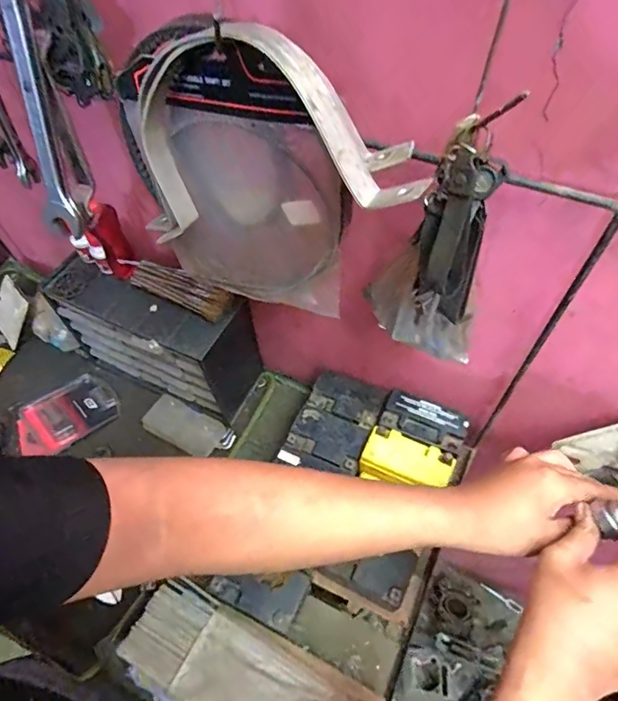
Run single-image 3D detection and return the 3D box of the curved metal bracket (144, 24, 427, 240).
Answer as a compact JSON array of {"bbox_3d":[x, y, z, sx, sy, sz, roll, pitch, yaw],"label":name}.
[{"bbox_3d":[-0.038,-0.157,0.394,0.272,0.195,0.063,17,58,13],"label":"curved metal bracket"}]

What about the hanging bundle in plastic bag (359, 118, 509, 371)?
[{"bbox_3d":[0.105,-0.084,0.420,0.070,0.215,0.104,-25,59,-14],"label":"hanging bundle in plastic bag"}]

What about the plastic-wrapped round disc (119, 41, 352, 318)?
[{"bbox_3d":[-0.077,-0.155,0.468,0.237,0.258,0.022,19,54,13],"label":"plastic-wrapped round disc"}]

